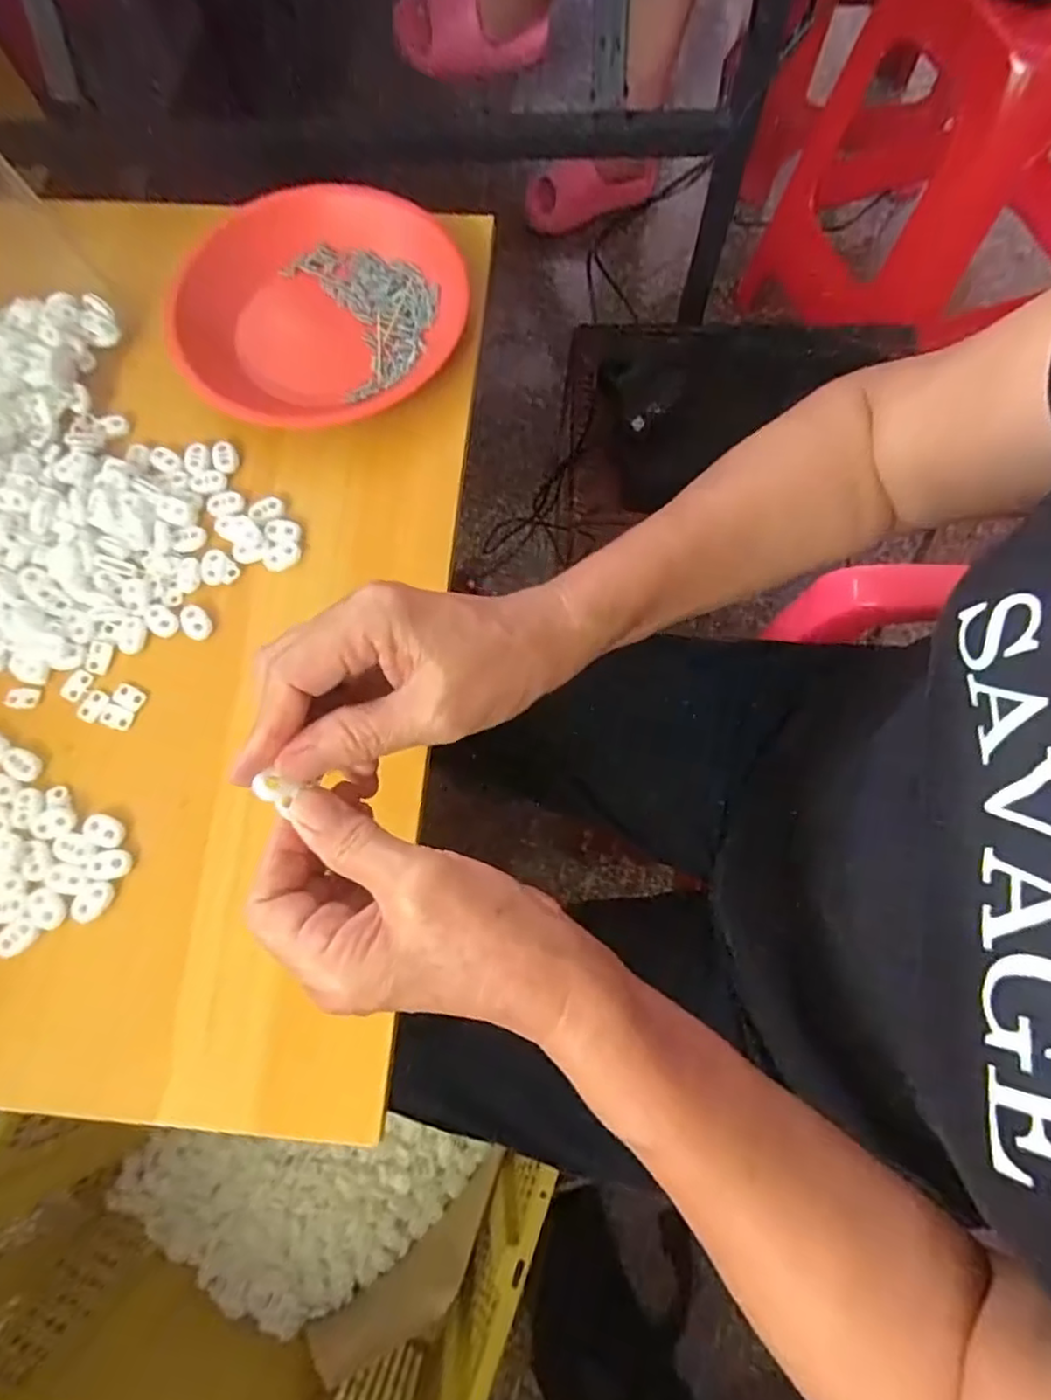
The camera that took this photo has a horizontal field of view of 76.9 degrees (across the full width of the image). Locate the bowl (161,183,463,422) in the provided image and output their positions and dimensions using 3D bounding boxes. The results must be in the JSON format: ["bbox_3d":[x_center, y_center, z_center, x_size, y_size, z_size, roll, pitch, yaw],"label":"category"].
[{"bbox_3d":[-0.136,-0.272,0.442,0.185,0.038,0.178,0,73,1],"label":"bowl"}]

